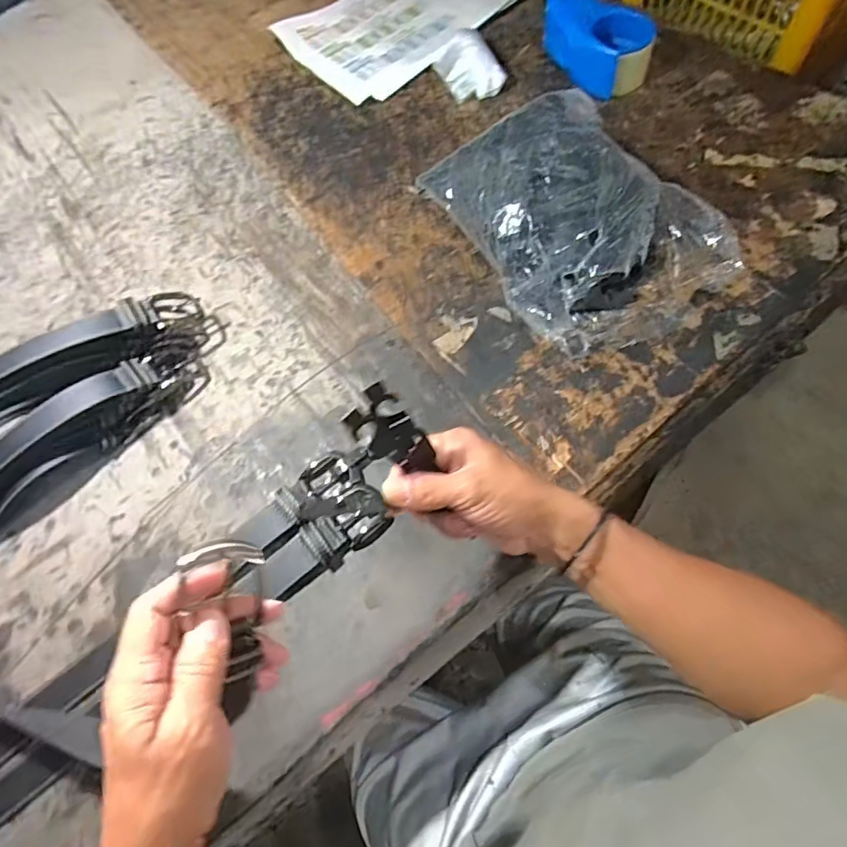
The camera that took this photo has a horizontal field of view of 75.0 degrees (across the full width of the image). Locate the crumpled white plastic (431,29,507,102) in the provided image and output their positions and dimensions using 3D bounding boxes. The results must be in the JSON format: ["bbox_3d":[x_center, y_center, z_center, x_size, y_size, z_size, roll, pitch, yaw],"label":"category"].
[{"bbox_3d":[0.061,-0.489,0.750,0.069,0.044,0.119,-22,67,-4],"label":"crumpled white plastic"}]

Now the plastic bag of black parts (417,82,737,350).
[{"bbox_3d":[0.152,-0.220,0.585,0.206,0.140,0.286,-23,67,-4],"label":"plastic bag of black parts"}]

